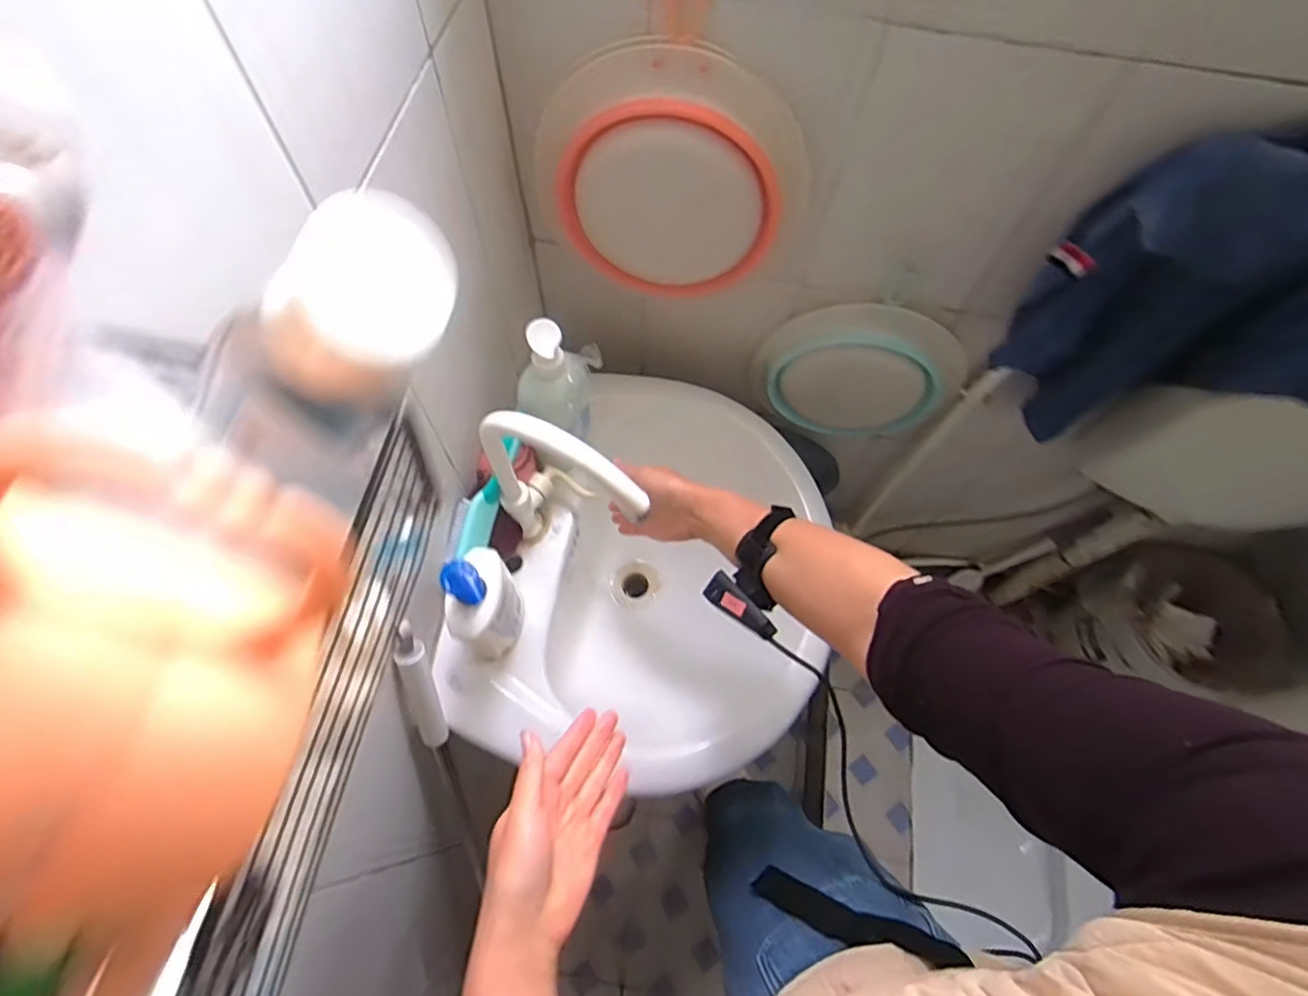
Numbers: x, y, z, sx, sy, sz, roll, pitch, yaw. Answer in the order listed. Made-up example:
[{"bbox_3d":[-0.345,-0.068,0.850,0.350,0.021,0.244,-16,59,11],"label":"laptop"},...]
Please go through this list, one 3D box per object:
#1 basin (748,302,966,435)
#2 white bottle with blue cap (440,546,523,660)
[{"bbox_3d":[0.287,-0.174,0.917,0.282,0.256,0.046,7,65,1],"label":"basin"},{"bbox_3d":[-0.170,0.109,0.653,0.050,0.193,0.089,12,66,3],"label":"white bottle with blue cap"}]

